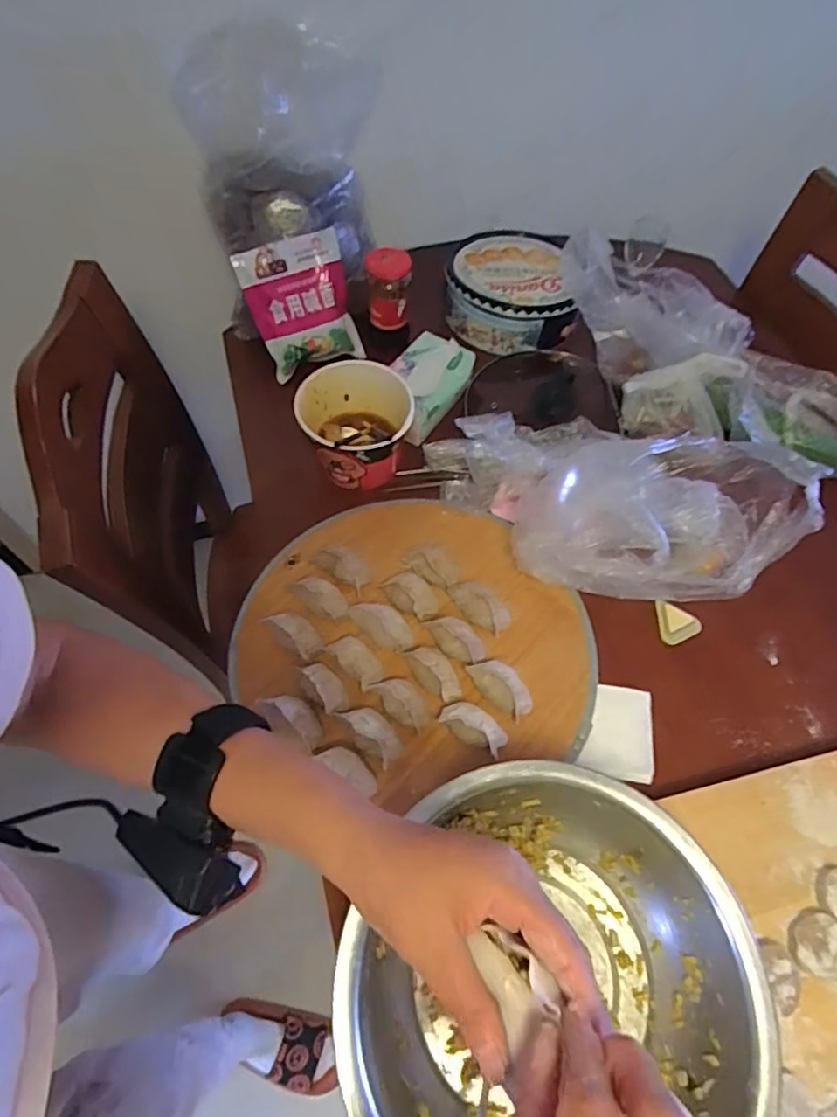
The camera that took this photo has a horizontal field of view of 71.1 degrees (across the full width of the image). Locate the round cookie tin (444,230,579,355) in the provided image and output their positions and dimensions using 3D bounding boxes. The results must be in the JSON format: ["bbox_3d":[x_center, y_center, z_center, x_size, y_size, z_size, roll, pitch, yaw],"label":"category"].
[{"bbox_3d":[0.139,-0.426,0.923,0.192,0.083,0.199,1,60,-2],"label":"round cookie tin"}]

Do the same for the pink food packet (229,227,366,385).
[{"bbox_3d":[-0.163,-0.357,0.833,0.143,0.175,0.033,-25,39,-15],"label":"pink food packet"}]

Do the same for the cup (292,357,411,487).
[{"bbox_3d":[-0.080,-0.166,0.754,0.137,0.107,0.131,1,60,-2],"label":"cup"}]

